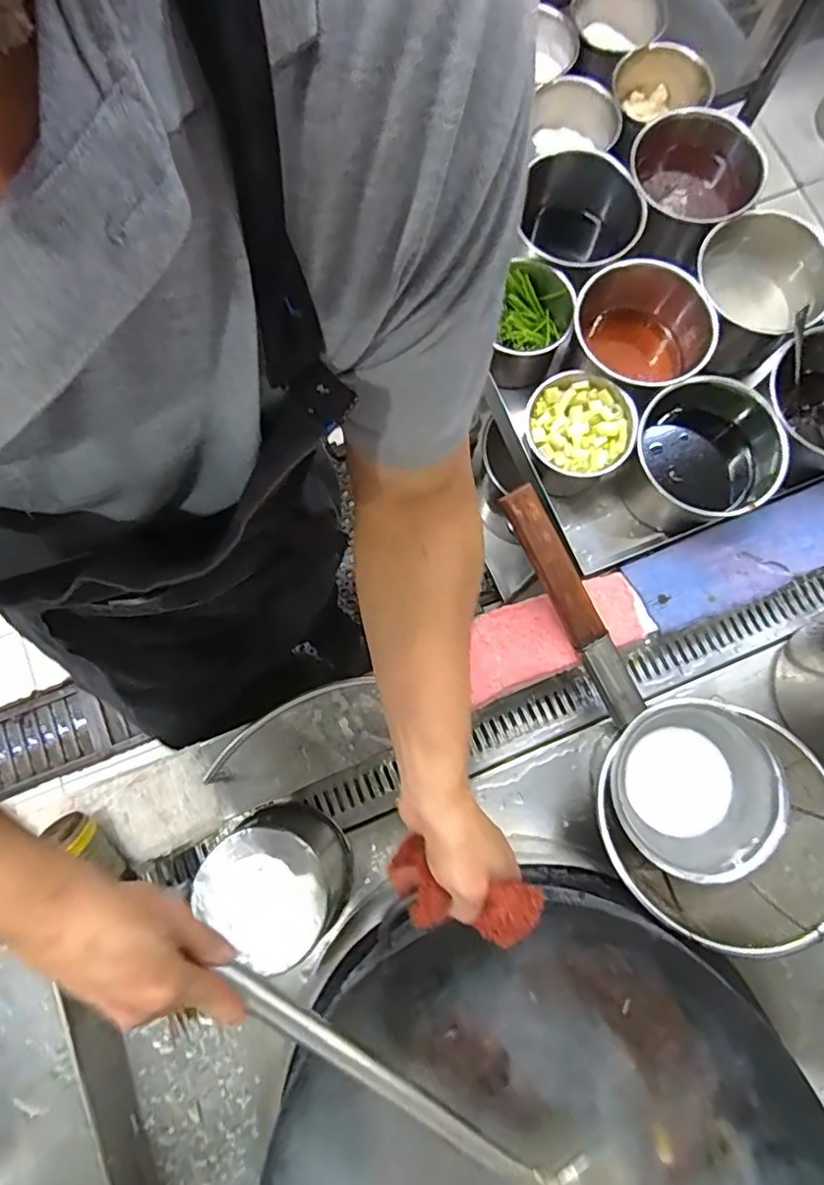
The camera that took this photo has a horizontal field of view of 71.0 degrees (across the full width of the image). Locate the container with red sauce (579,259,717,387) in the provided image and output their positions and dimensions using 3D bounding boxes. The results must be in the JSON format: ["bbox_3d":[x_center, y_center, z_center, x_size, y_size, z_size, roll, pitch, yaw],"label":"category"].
[{"bbox_3d":[0.263,-0.291,0.696,0.145,0.123,0.151,0,79,1],"label":"container with red sauce"}]

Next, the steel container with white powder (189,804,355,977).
[{"bbox_3d":[-0.134,0.303,0.615,0.121,0.109,0.133,-22,79,-3],"label":"steel container with white powder"}]

